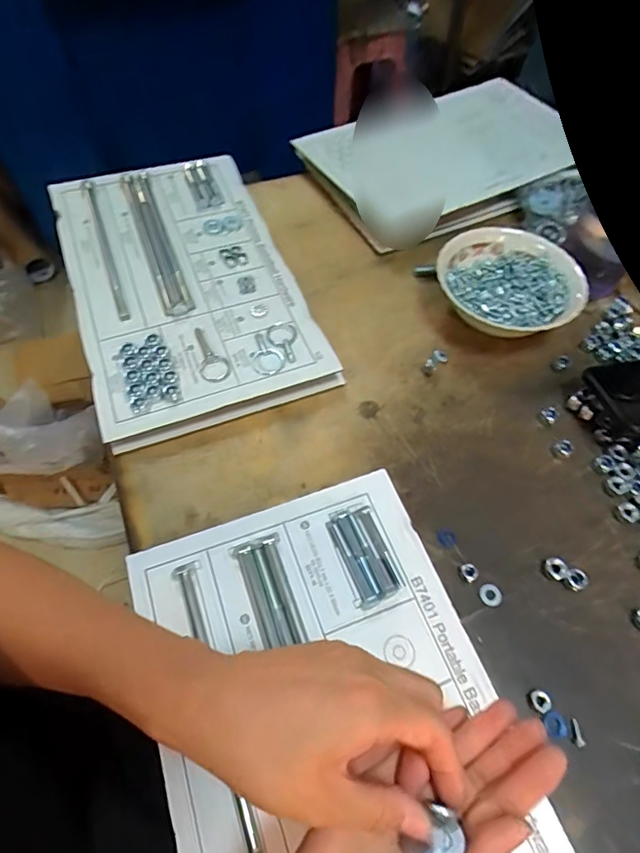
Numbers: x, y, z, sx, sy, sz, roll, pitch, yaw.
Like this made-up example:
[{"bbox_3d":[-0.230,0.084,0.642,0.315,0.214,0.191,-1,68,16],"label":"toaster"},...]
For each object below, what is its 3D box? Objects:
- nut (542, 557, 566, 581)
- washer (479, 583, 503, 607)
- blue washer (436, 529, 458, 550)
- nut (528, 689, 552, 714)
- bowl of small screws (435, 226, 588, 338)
[{"bbox_3d":[0.187,0.113,0.391,0.017,0.007,0.017,1,58,-1],"label":"nut"},{"bbox_3d":[0.133,0.130,0.381,0.016,0.004,0.018,-18,61,-13],"label":"washer"},{"bbox_3d":[0.105,0.092,0.406,0.016,0.004,0.016,-22,62,-15],"label":"blue washer"},{"bbox_3d":[0.153,0.191,0.342,0.013,0.007,0.015,-12,60,-9],"label":"nut"},{"bbox_3d":[0.197,-0.147,0.525,0.143,0.057,0.137,1,58,-1],"label":"bowl of small screws"}]

